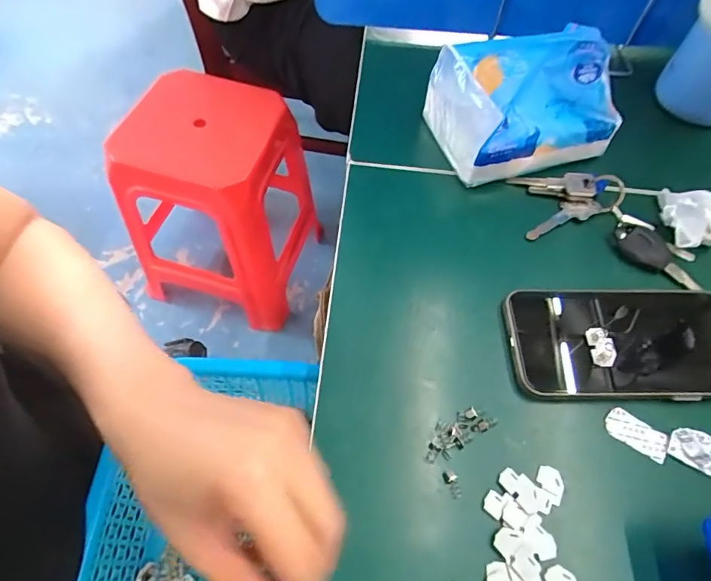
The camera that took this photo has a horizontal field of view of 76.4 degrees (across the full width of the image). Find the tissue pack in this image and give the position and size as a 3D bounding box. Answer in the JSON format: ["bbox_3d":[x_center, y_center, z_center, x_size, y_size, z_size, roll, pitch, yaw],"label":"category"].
[{"bbox_3d":[0.137,-0.159,0.375,0.132,0.091,0.099,-16,61,-12],"label":"tissue pack"}]

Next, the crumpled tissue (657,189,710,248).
[{"bbox_3d":[0.269,-0.063,0.352,0.045,0.030,0.058,13,61,4],"label":"crumpled tissue"}]

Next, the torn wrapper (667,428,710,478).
[{"bbox_3d":[0.211,0.098,0.277,0.031,0.010,0.019,26,62,12],"label":"torn wrapper"}]

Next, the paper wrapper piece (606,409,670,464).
[{"bbox_3d":[0.178,0.091,0.286,0.038,0.005,0.020,29,63,13],"label":"paper wrapper piece"}]

